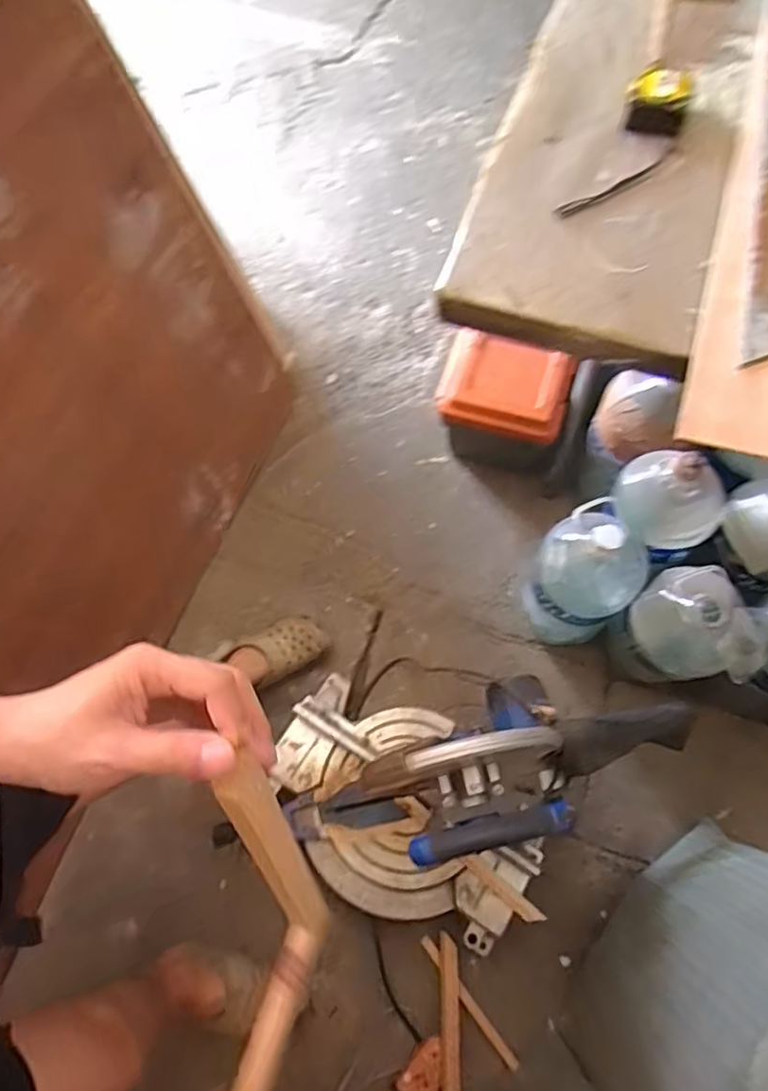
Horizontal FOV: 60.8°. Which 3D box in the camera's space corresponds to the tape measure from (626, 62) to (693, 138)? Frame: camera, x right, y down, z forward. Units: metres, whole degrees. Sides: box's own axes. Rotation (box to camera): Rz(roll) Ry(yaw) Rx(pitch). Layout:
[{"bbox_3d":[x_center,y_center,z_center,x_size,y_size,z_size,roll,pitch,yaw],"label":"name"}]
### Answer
[{"bbox_3d":[0.305,-0.495,0.729,0.065,0.030,0.064,17,71,9],"label":"tape measure"}]

